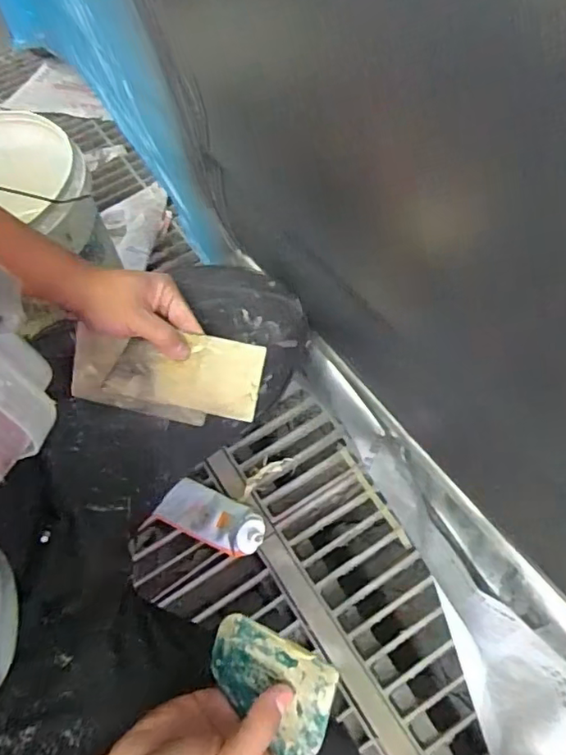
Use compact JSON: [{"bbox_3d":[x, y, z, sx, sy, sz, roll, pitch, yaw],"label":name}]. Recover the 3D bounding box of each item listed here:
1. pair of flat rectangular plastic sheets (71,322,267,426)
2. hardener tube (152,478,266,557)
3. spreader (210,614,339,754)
[{"bbox_3d":[-0.107,-0.003,0.540,0.170,0.010,0.080,4,85,-5],"label":"pair of flat rectangular plastic sheets"},{"bbox_3d":[-0.107,0.213,0.872,0.171,0.041,0.076,20,63,18],"label":"hardener tube"},{"bbox_3d":[-0.012,0.210,0.391,0.095,0.007,0.062,13,82,34],"label":"spreader"}]

